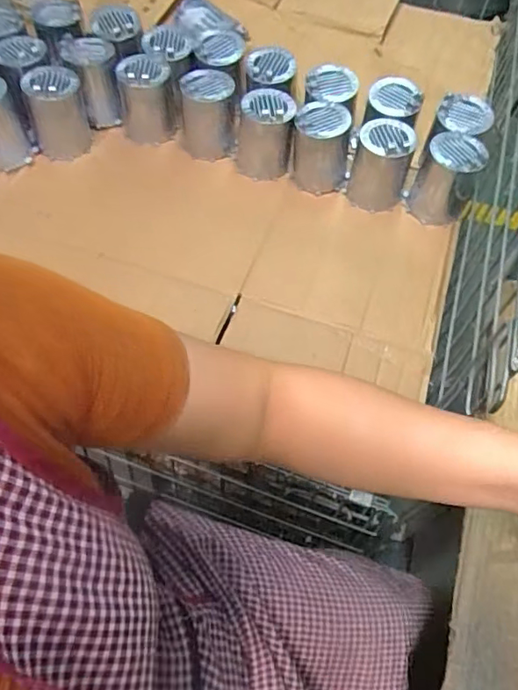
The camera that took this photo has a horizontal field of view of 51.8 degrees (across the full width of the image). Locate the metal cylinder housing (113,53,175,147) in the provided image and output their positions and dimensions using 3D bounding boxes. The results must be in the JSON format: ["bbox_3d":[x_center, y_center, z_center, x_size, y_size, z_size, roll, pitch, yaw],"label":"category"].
[{"bbox_3d":[-0.193,-0.424,0.924,0.088,0.121,0.079,-3,59,-4],"label":"metal cylinder housing"}]

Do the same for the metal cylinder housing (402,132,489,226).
[{"bbox_3d":[0.299,-0.264,0.847,0.091,0.115,0.094,36,64,17],"label":"metal cylinder housing"}]

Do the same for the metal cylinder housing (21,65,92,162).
[{"bbox_3d":[-0.338,-0.385,0.906,0.092,0.132,0.093,-16,61,-12],"label":"metal cylinder housing"}]

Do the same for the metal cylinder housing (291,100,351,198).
[{"bbox_3d":[0.101,-0.324,0.874,0.092,0.110,0.084,7,59,2],"label":"metal cylinder housing"}]

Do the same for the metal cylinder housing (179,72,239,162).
[{"bbox_3d":[-0.085,-0.388,0.901,0.090,0.116,0.075,-7,60,-7],"label":"metal cylinder housing"}]

